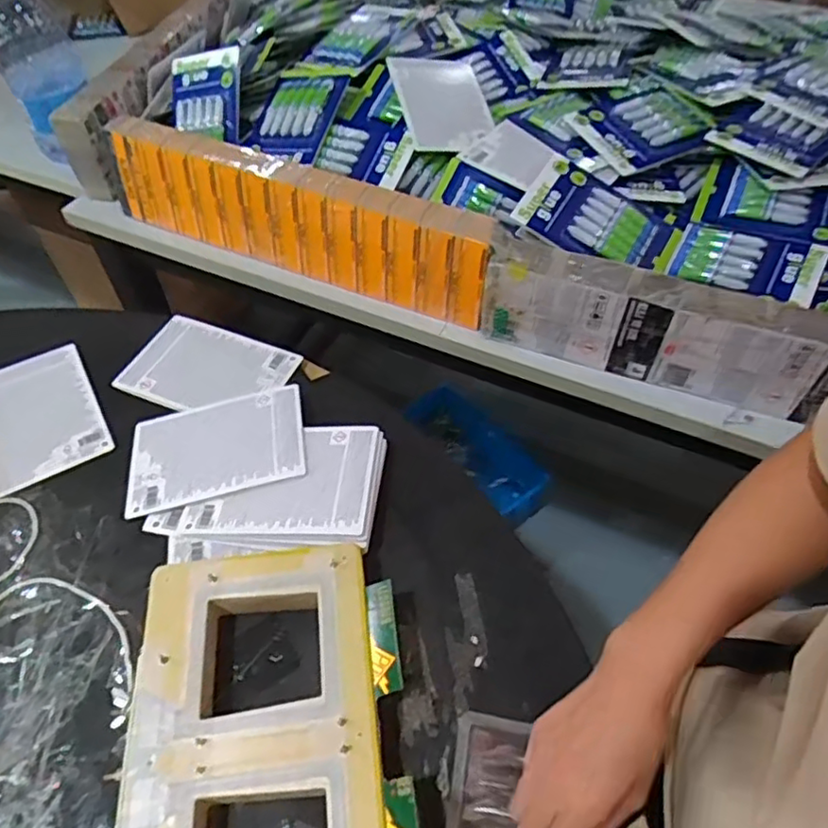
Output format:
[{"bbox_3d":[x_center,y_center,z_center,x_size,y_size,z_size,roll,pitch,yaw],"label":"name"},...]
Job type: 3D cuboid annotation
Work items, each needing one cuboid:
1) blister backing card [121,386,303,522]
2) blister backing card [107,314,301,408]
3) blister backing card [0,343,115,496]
[{"bbox_3d":[-0.191,0.031,0.615,0.168,0.005,0.114,-14,50,0],"label":"blister backing card"},{"bbox_3d":[-0.225,-0.049,0.698,0.169,0.006,0.112,18,58,12],"label":"blister backing card"},{"bbox_3d":[-0.392,-0.001,0.657,0.116,0.004,0.170,-26,56,-19],"label":"blister backing card"}]

